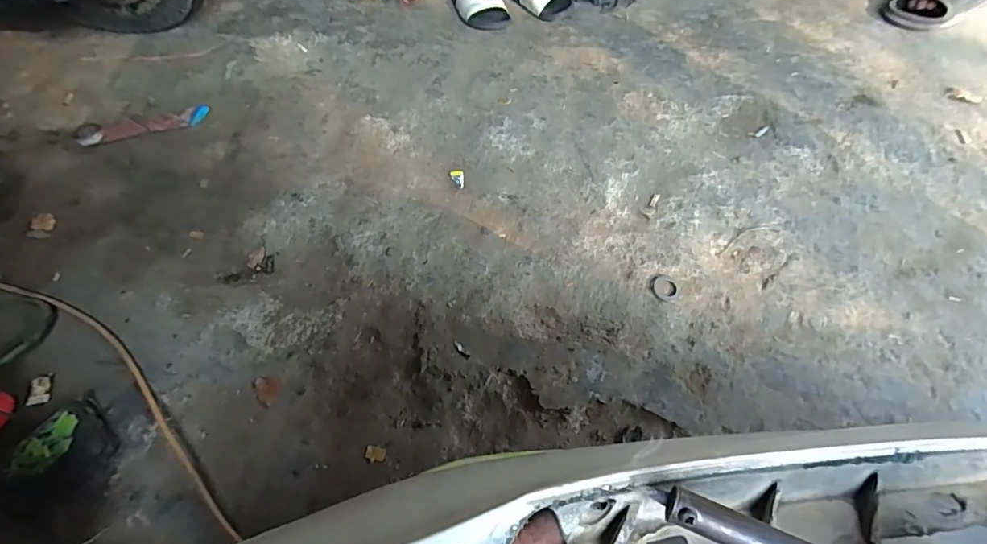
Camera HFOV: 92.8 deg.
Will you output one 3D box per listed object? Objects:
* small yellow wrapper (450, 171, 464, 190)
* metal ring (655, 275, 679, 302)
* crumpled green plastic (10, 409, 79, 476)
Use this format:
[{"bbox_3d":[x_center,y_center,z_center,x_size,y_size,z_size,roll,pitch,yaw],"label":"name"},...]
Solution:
[{"bbox_3d":[-0.069,-0.178,0.910,0.025,0.005,0.051,-11,60,-4],"label":"small yellow wrapper"},{"bbox_3d":[0.273,0.025,0.743,0.038,0.004,0.043,13,61,10],"label":"metal ring"},{"bbox_3d":[-0.576,0.224,0.609,0.047,0.023,0.083,23,61,18],"label":"crumpled green plastic"}]

